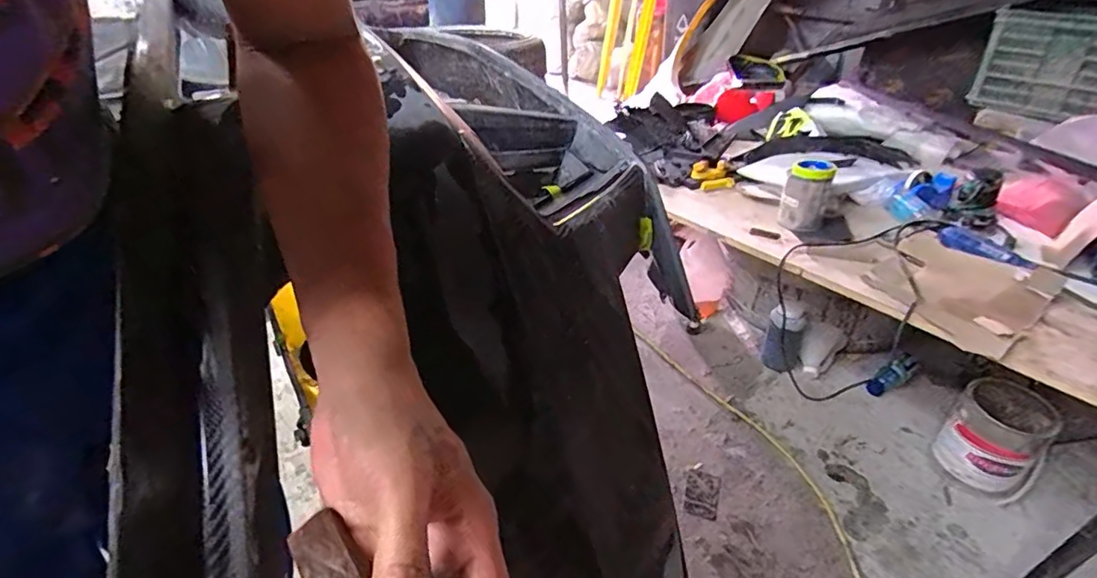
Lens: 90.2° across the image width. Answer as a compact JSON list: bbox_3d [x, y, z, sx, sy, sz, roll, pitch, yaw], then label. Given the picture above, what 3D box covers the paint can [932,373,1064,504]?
[{"bbox_3d":[0.978,0.336,1.207,0.174,0.199,0.170,-26,42,-36],"label":"paint can"}]

